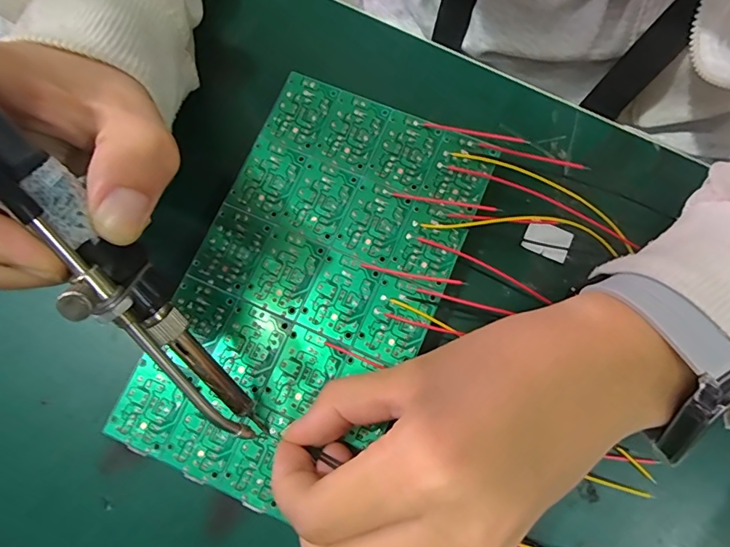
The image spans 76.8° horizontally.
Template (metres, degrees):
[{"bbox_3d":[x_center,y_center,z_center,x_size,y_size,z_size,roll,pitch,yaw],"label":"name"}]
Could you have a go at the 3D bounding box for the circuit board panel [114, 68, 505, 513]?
[{"bbox_3d":[-0.023,0.005,0.192,0.100,0.004,0.170,24,80,7],"label":"circuit board panel"}]

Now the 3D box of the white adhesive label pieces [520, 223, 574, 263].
[{"bbox_3d":[0.082,-0.015,0.207,0.019,0.004,0.015,26,81,7],"label":"white adhesive label pieces"}]

